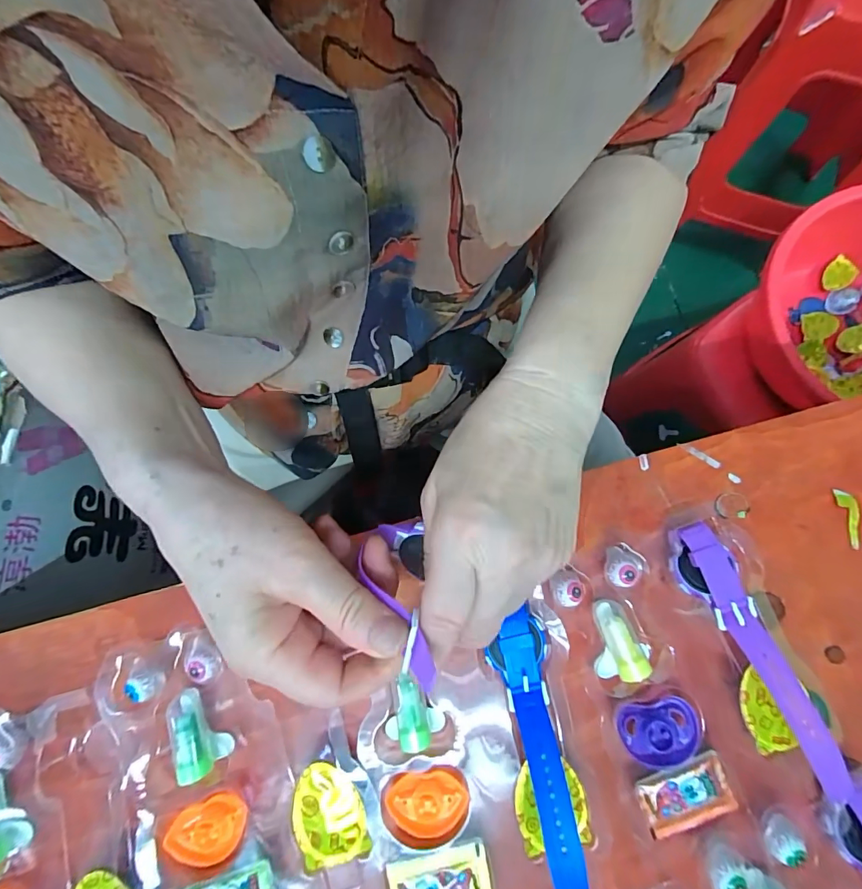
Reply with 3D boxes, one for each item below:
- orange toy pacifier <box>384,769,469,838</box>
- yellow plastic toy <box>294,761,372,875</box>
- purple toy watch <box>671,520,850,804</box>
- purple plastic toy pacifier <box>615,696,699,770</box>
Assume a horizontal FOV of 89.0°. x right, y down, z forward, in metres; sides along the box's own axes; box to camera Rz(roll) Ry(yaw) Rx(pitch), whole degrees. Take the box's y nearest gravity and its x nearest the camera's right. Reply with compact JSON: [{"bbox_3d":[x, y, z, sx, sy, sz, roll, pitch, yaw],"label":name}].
[{"bbox_3d":[-0.002,0.206,0.252,0.045,0.005,0.030,-8,78,-1],"label":"orange toy pacifier"},{"bbox_3d":[-0.059,0.209,0.249,0.039,0.010,0.051,-19,78,-3],"label":"yellow plastic toy"},{"bbox_3d":[0.188,0.117,0.257,0.028,0.039,0.142,-25,79,-5],"label":"purple toy watch"},{"bbox_3d":[0.133,0.170,0.257,0.045,0.008,0.033,-11,78,-2],"label":"purple plastic toy pacifier"}]

